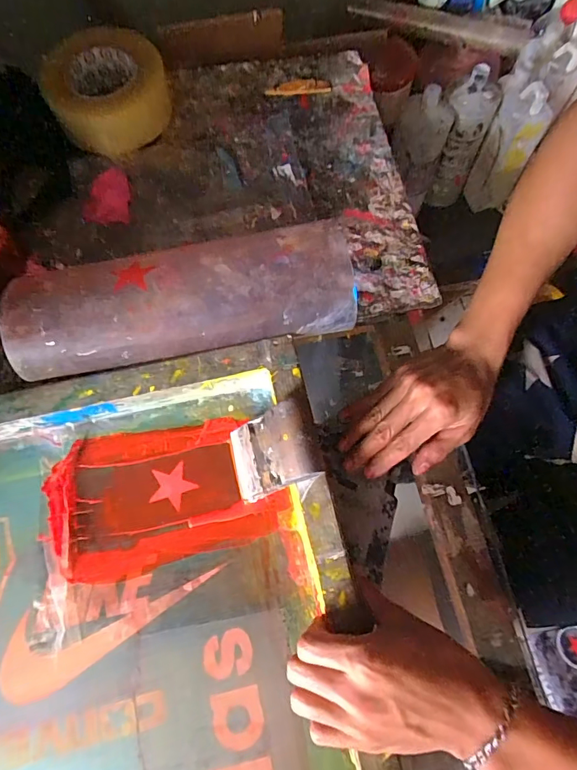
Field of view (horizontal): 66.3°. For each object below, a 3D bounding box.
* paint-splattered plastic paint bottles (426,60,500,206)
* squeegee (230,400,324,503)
[{"bbox_3d":[0.276,-0.389,0.723,0.071,0.211,0.068,22,72,8],"label":"paint-splattered plastic paint bottles"},{"bbox_3d":[-0.008,0.053,0.358,0.026,0.092,0.062,3,64,-44],"label":"squeegee"}]

